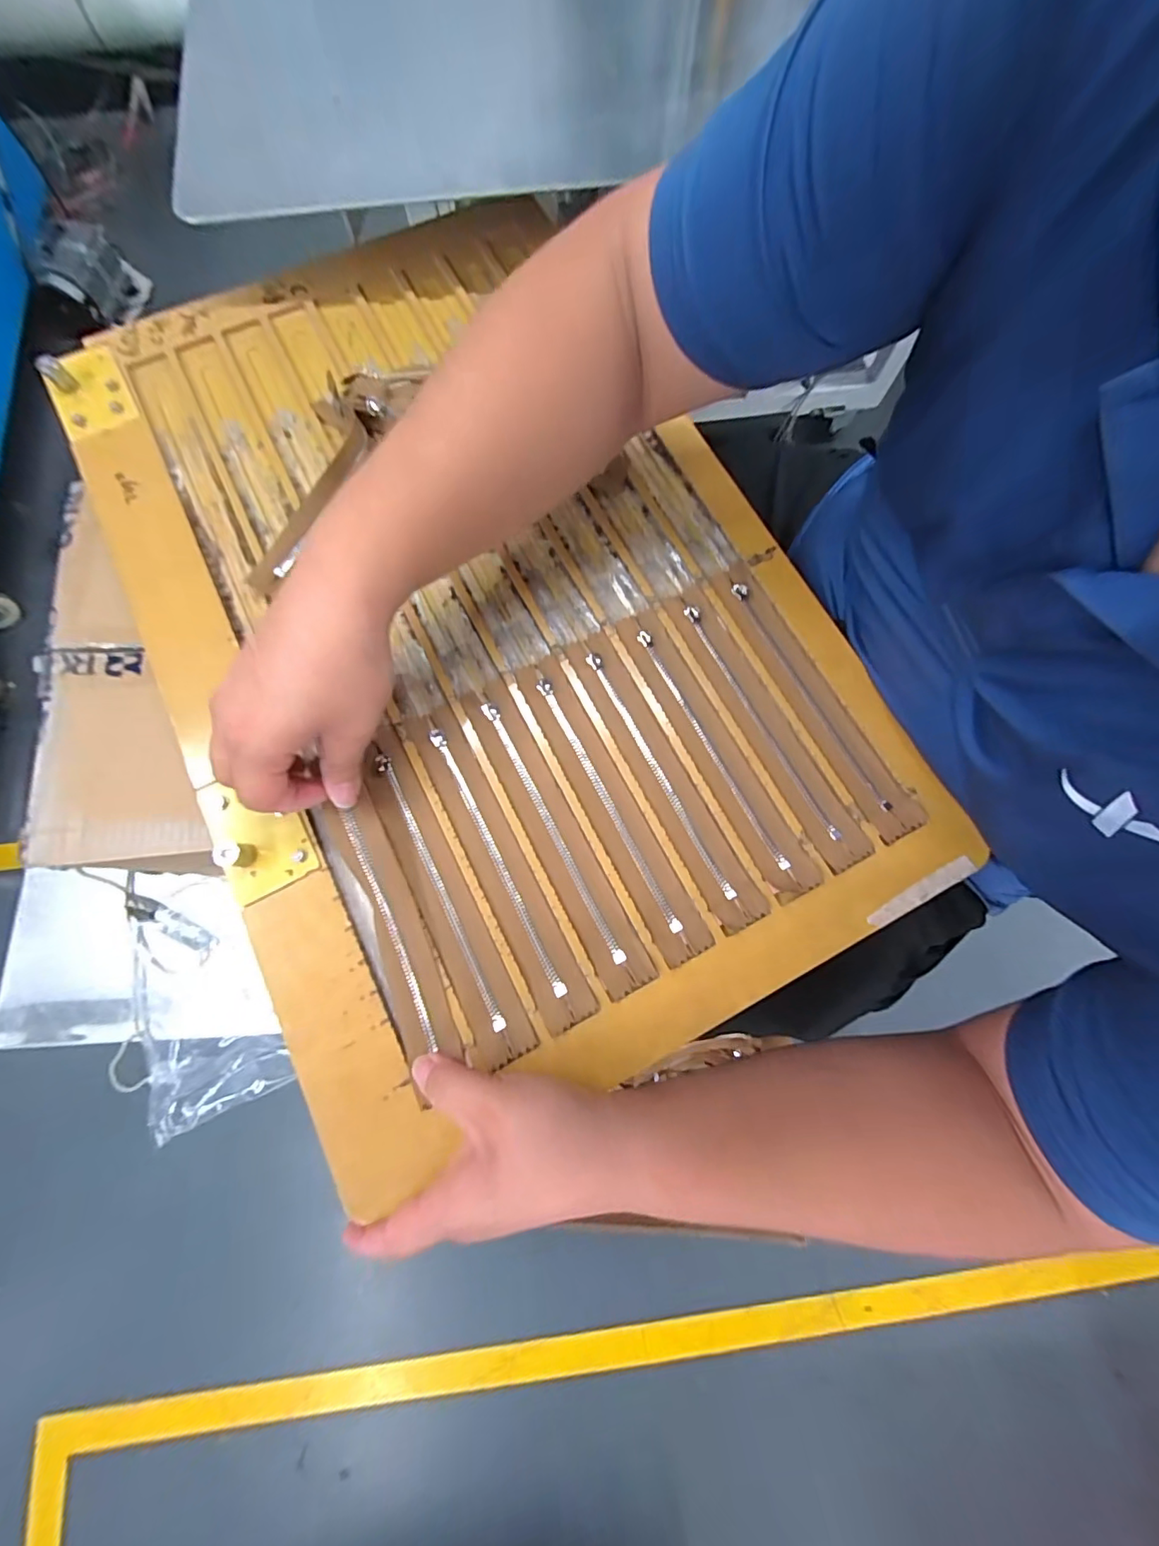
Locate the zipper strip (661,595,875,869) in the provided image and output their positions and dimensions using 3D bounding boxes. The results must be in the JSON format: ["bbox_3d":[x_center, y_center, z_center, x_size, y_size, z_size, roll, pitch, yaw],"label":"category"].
[{"bbox_3d":[0.128,-0.037,0.350,0.033,0.004,0.219,-28,78,-7],"label":"zipper strip"}]

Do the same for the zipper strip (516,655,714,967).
[{"bbox_3d":[0.020,0.018,0.336,0.034,0.005,0.219,-27,78,-9],"label":"zipper strip"}]

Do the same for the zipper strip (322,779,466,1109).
[{"bbox_3d":[-0.118,0.095,0.313,0.034,0.010,0.170,-24,81,1],"label":"zipper strip"}]

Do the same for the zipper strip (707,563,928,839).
[{"bbox_3d":[0.163,-0.056,0.354,0.032,0.004,0.222,-28,77,-5],"label":"zipper strip"}]

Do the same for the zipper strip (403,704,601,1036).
[{"bbox_3d":[-0.053,0.053,0.328,0.034,0.007,0.222,-28,78,-5],"label":"zipper strip"}]

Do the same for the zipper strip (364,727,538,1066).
[{"bbox_3d":[-0.091,0.072,0.321,0.033,0.004,0.221,-26,78,-7],"label":"zipper strip"}]

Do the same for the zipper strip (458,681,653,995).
[{"bbox_3d":[-0.017,0.035,0.332,0.033,0.004,0.223,-27,79,-6],"label":"zipper strip"}]

